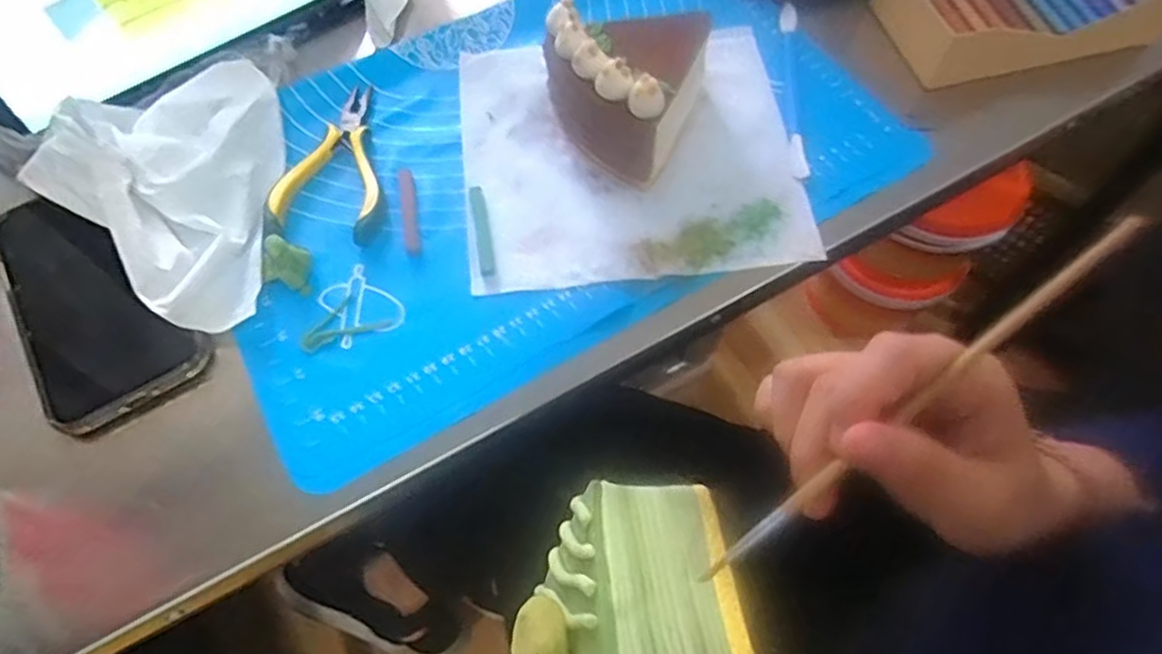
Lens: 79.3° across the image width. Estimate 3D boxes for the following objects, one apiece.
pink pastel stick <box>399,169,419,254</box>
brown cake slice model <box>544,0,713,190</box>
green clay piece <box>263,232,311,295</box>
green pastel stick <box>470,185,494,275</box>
[{"bbox_3d":[-0.099,-0.067,0.401,0.008,0.004,0.062,-10,62,-5],"label":"pink pastel stick"},{"bbox_3d":[0.023,-0.139,0.399,0.086,0.067,0.093,17,63,9],"label":"brown cake slice model"},{"bbox_3d":[-0.158,-0.034,0.373,0.022,0.026,0.021,2,62,1],"label":"green clay piece"},{"bbox_3d":[-0.055,-0.055,0.392,0.007,0.006,0.057,-9,62,-5],"label":"green pastel stick"}]

